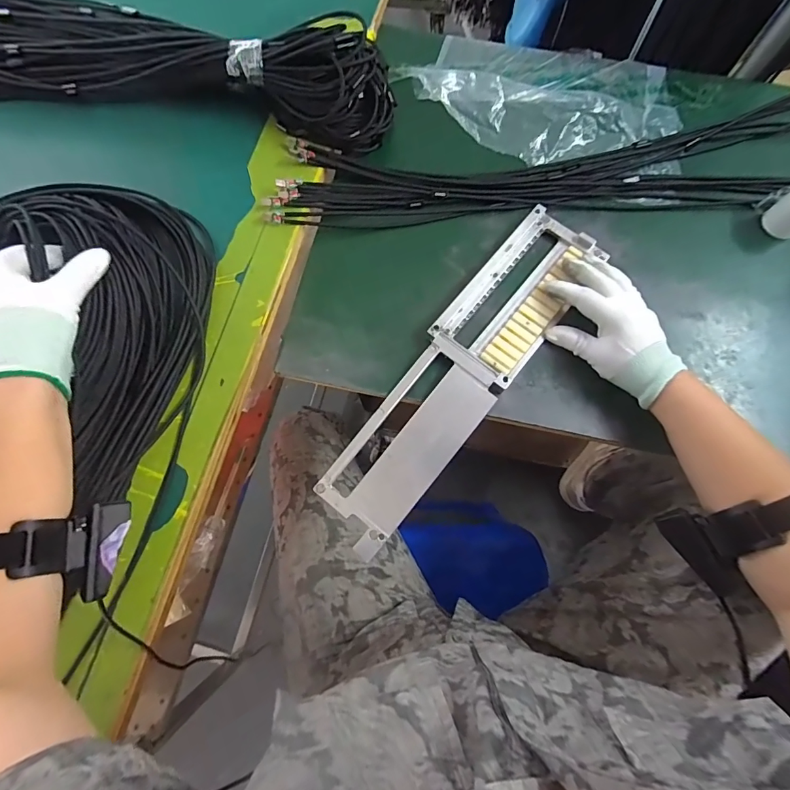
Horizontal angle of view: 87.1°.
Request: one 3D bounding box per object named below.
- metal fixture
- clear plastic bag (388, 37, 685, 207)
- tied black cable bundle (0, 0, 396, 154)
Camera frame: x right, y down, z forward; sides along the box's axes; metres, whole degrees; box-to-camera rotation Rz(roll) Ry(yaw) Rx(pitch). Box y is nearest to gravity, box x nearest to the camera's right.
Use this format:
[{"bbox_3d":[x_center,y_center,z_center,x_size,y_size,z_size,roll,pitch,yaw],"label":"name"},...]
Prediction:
[{"bbox_3d":[0.069,-0.028,0.429,0.096,0.021,0.396,34,82,9],"label":"metal fixture"},{"bbox_3d":[0.198,-0.374,0.510,0.335,0.035,0.200,27,76,8],"label":"clear plastic bag"},{"bbox_3d":[-0.365,-0.421,0.492,0.729,0.087,0.217,4,74,1],"label":"tied black cable bundle"}]

